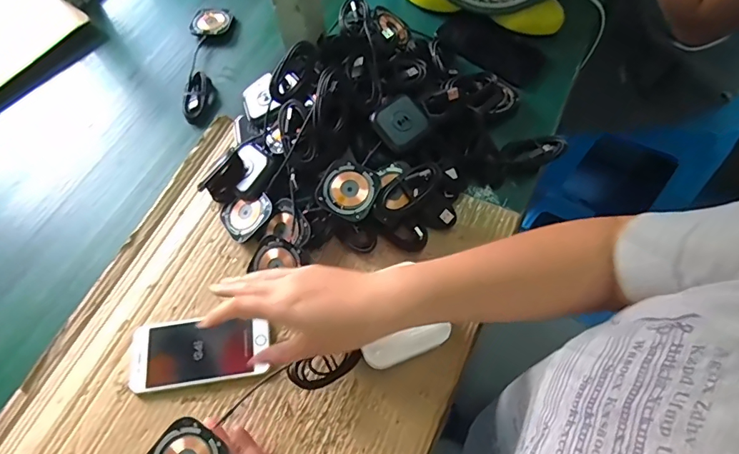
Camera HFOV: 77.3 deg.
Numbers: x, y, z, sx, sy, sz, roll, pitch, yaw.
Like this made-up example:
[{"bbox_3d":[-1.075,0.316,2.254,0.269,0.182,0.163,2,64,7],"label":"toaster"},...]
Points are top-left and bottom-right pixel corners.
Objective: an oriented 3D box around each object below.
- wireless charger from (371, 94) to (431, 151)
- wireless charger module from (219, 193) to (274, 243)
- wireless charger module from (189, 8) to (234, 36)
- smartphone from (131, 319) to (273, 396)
[{"bbox_3d":[0.035,-0.118,0.503,0.052,0.011,0.056,41,72,20],"label":"wireless charger"},{"bbox_3d":[-0.138,-0.017,0.516,0.058,0.008,0.053,-44,64,0],"label":"wireless charger module"},{"bbox_3d":[-0.238,-0.308,0.695,0.064,0.014,0.055,-27,65,-11],"label":"wireless charger module"},{"bbox_3d":[-0.170,0.125,0.460,0.135,0.009,0.064,-5,62,0],"label":"smartphone"}]

